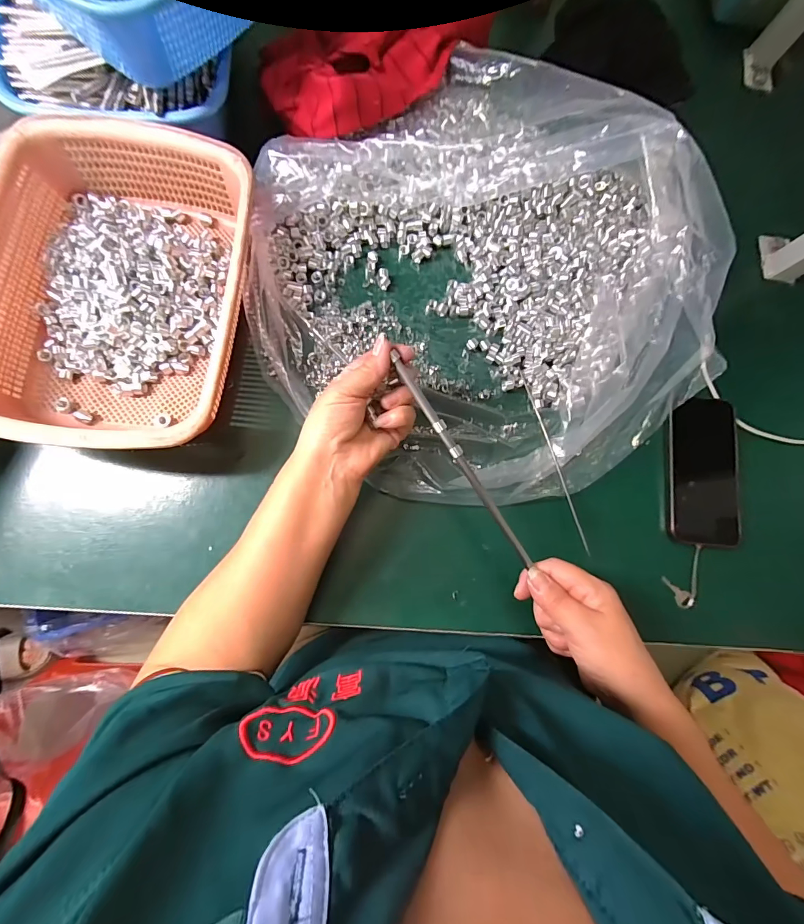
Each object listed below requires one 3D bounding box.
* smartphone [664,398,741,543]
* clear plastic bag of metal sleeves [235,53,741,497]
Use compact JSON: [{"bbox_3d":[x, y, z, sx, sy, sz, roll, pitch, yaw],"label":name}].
[{"bbox_3d":[0.331,0.006,0.433,0.081,0.016,0.165,6,80,-6],"label":"smartphone"},{"bbox_3d":[0.084,-0.180,0.390,0.456,0.132,0.435,-15,83,-9],"label":"clear plastic bag of metal sleeves"}]

